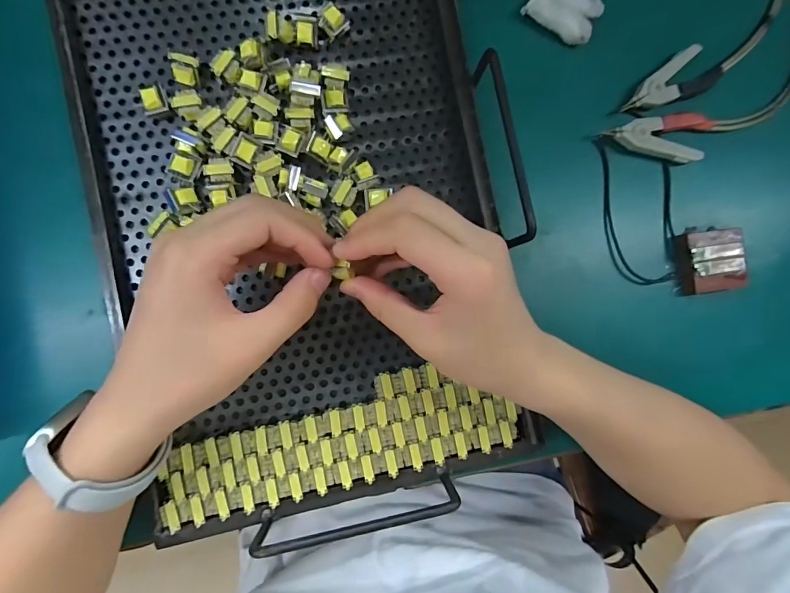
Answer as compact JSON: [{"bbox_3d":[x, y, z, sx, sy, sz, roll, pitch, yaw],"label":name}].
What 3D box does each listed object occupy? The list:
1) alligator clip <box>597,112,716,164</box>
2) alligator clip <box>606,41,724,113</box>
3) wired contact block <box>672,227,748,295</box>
[{"bbox_3d":[0.212,-0.122,0.322,0.093,0.020,0.037,-8,90,-6],"label":"alligator clip"},{"bbox_3d":[0.218,-0.166,0.326,0.093,0.016,0.035,-34,92,-6],"label":"alligator clip"},{"bbox_3d":[0.251,-0.029,0.326,0.053,0.021,0.052,-4,89,-6],"label":"wired contact block"}]

